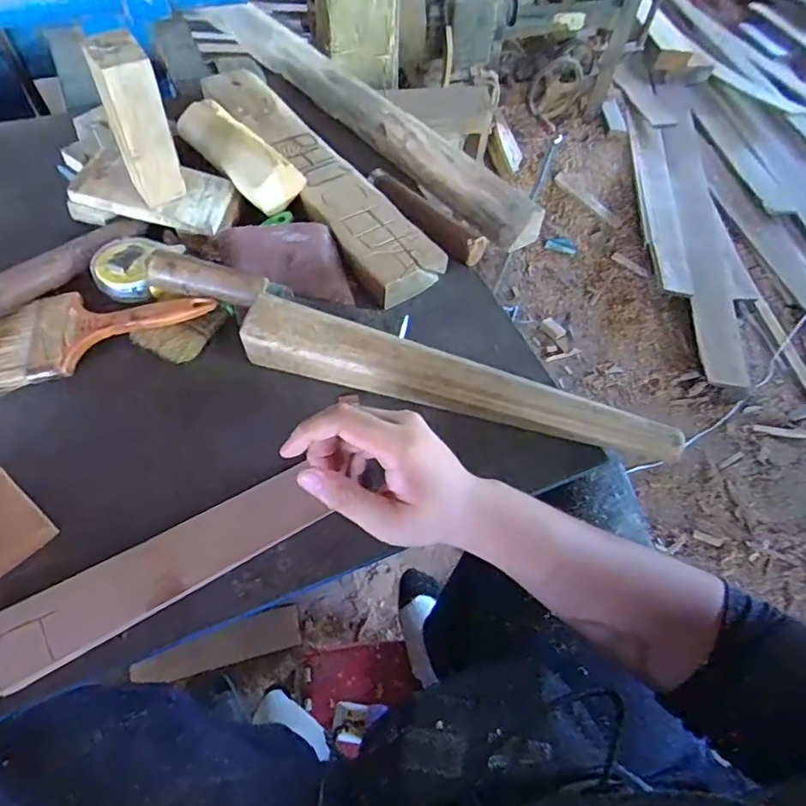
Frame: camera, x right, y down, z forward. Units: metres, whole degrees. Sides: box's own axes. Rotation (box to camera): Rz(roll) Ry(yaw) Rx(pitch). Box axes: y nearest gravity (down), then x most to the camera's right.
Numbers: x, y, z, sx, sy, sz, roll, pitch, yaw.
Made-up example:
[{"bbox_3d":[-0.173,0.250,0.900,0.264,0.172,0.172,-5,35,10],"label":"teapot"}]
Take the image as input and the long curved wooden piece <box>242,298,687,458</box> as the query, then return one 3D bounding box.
[{"bbox_3d":[0.042,-0.013,0.436,0.347,0.040,0.045,18,57,7],"label":"long curved wooden piece"}]

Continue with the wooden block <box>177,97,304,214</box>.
[{"bbox_3d":[-0.178,-0.268,0.567,0.057,0.040,0.178,-37,66,-25],"label":"wooden block"}]

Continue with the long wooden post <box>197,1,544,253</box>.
[{"bbox_3d":[-0.076,-0.385,0.681,0.045,0.049,0.639,-35,66,-24],"label":"long wooden post"}]

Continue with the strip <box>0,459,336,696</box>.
[{"bbox_3d":[-0.160,0.110,0.368,0.212,0.007,0.050,-27,63,-20],"label":"strip"}]

